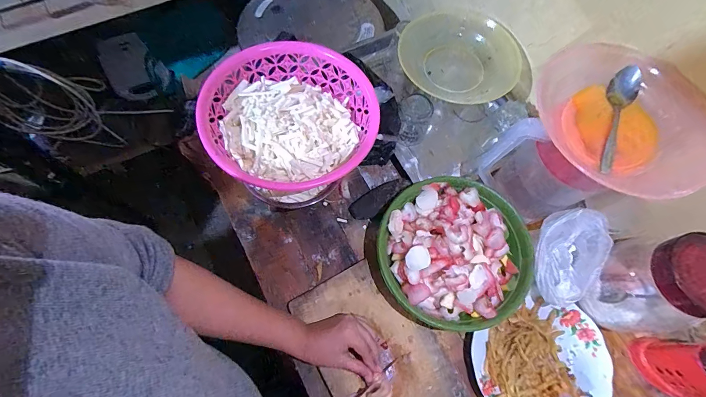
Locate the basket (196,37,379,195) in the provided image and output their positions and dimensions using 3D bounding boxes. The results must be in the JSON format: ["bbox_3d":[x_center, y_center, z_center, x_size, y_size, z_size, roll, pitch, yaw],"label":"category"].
[{"bbox_3d":[-0.091,-0.126,0.535,0.248,0.076,0.263,1,69,-2],"label":"basket"}]

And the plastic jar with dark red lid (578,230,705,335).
[{"bbox_3d":[0.450,0.127,0.501,0.138,0.194,0.133,1,69,-2],"label":"plastic jar with dark red lid"}]

